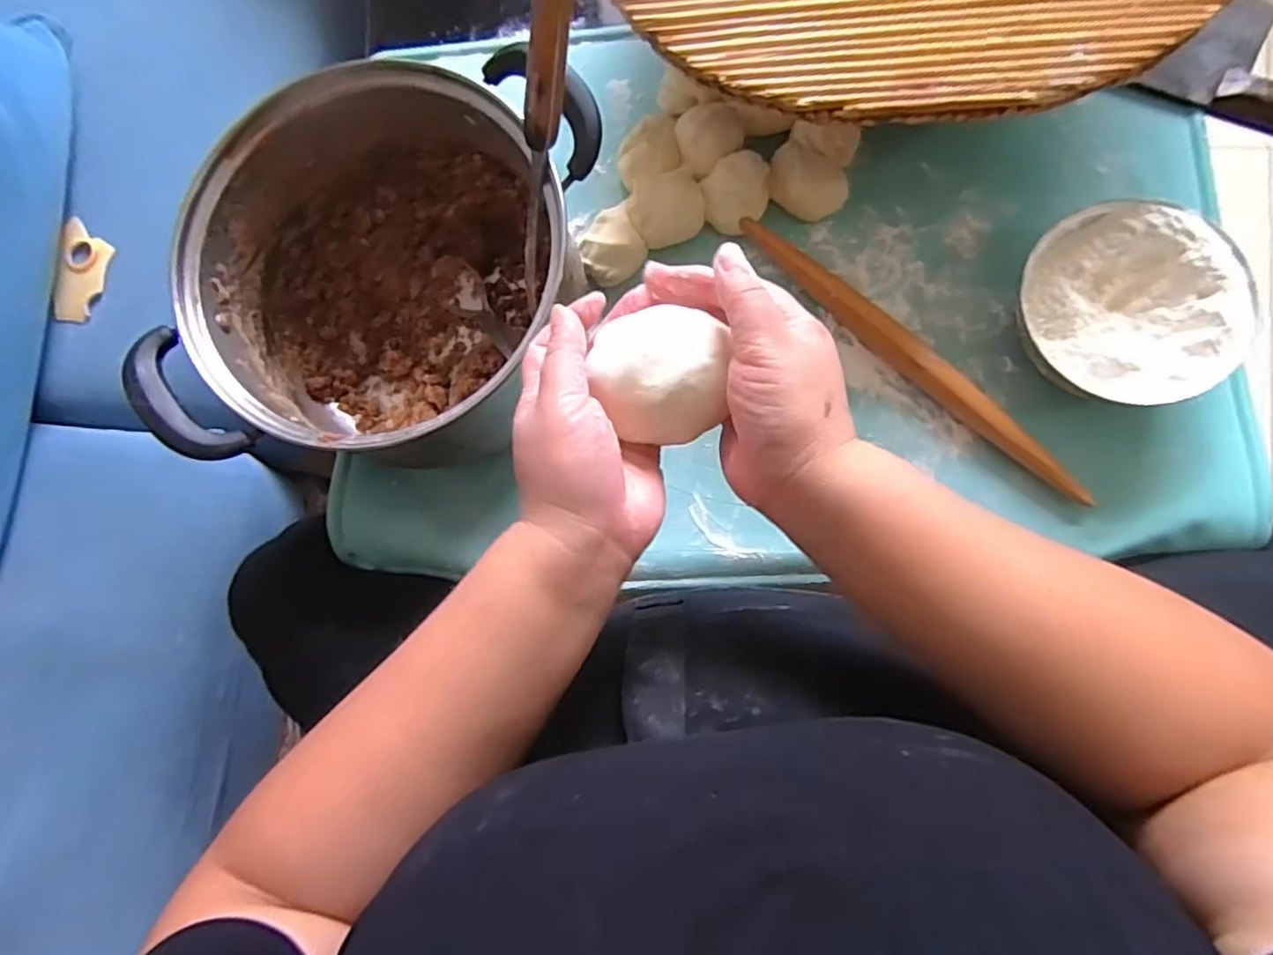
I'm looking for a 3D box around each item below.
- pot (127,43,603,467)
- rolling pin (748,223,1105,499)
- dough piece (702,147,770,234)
[{"bbox_3d":[-0.163,-0.131,0.474,0.250,0.157,0.260,-1,83,6],"label":"pot"},{"bbox_3d":[0.205,-0.094,0.496,0.320,0.019,0.021,42,88,9],"label":"rolling pin"},{"bbox_3d":[0.081,-0.226,0.517,0.053,0.040,0.047,-13,82,4],"label":"dough piece"}]

